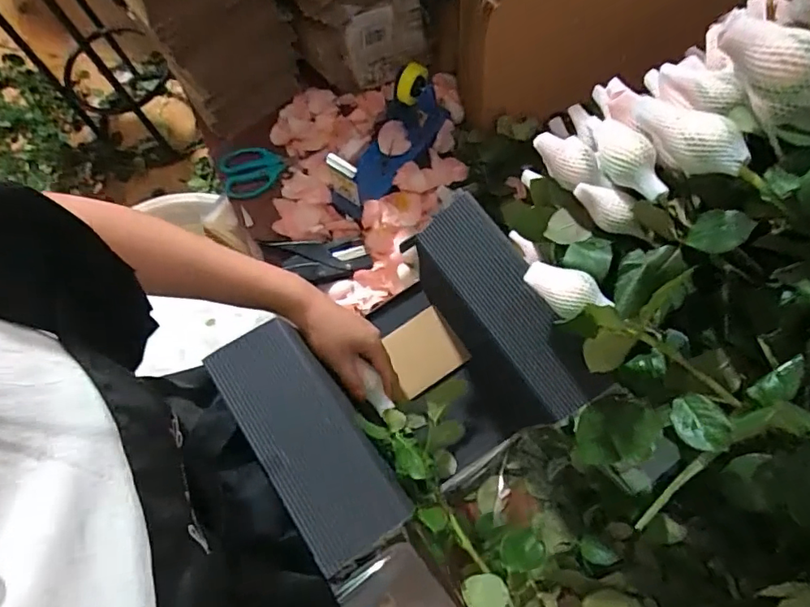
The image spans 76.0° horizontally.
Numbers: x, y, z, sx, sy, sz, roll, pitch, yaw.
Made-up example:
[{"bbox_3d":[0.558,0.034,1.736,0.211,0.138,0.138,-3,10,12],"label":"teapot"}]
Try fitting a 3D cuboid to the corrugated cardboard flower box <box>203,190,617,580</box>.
[{"bbox_3d":[0.001,0.087,0.528,0.284,0.194,0.216,-32,75,-8],"label":"corrugated cardboard flower box"}]

